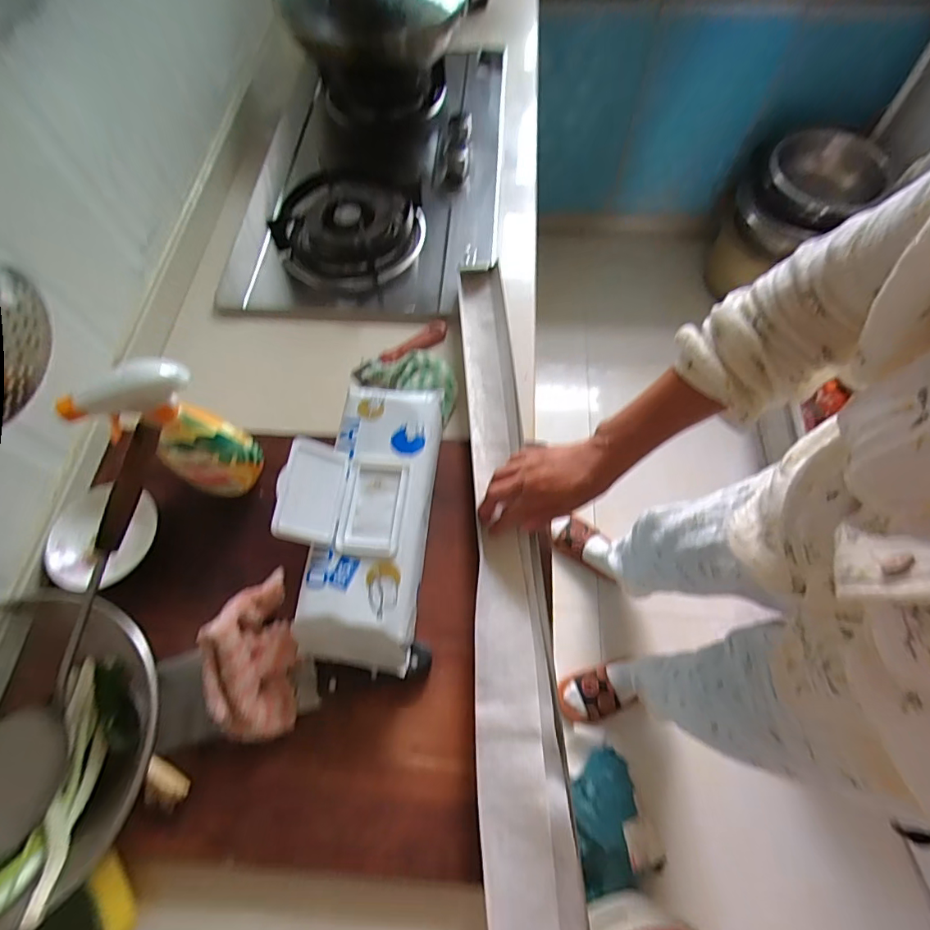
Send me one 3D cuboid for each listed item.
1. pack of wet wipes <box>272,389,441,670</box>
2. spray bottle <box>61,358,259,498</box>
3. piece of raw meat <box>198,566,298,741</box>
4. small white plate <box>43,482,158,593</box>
[{"bbox_3d":[-0.104,0.037,0.492,0.135,0.071,0.302,4,64,3],"label":"pack of wet wipes"},{"bbox_3d":[-0.282,-0.033,0.484,0.101,0.175,0.061,-7,64,-3],"label":"spray bottle"},{"bbox_3d":[-0.207,0.180,0.472,0.072,0.058,0.151,-6,64,-2],"label":"piece of raw meat"},{"bbox_3d":[-0.396,0.075,0.538,0.098,0.031,0.122,-2,64,0],"label":"small white plate"}]

